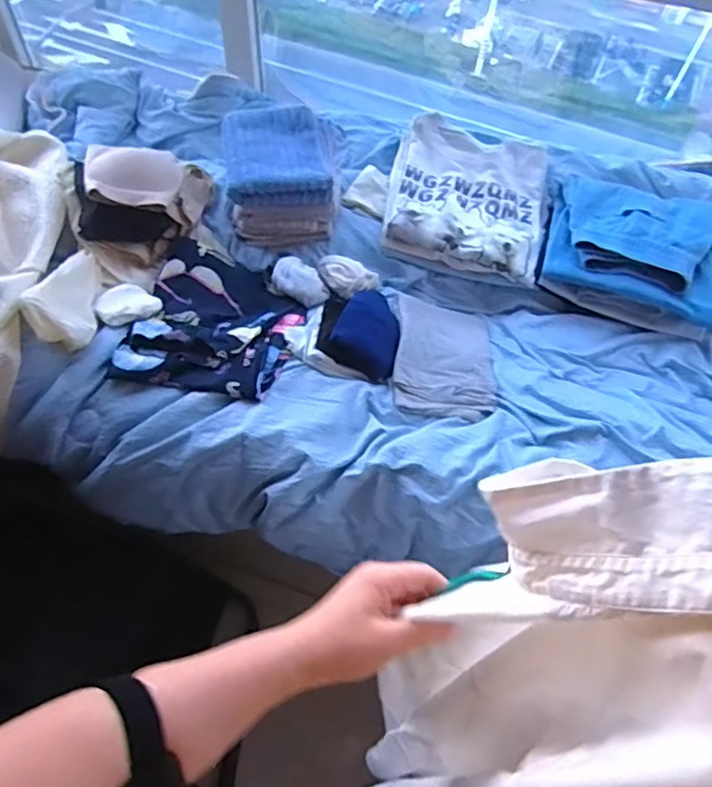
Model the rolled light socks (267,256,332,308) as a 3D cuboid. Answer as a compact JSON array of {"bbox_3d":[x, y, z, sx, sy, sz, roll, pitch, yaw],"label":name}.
[{"bbox_3d":[-0.090,-0.186,0.977,0.099,0.039,0.058,25,58,13],"label":"rolled light socks"}]

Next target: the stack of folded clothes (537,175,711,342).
[{"bbox_3d":[0.490,-0.256,1.019,0.304,0.110,0.282,22,57,11],"label":"stack of folded clothes"}]

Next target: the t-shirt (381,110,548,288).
[{"bbox_3d":[0.206,-0.369,1.077,0.278,0.061,0.362,13,56,5],"label":"t-shirt"}]

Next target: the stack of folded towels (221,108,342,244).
[{"bbox_3d":[-0.128,-0.374,1.026,0.174,0.130,0.202,-5,56,-7],"label":"stack of folded towels"}]

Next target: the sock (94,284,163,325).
[{"bbox_3d":[-0.348,-0.137,0.900,0.091,0.029,0.075,-15,58,-13],"label":"sock"}]

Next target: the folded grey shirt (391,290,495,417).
[{"bbox_3d":[0.139,-0.060,0.921,0.156,0.023,0.232,13,48,-7],"label":"folded grey shirt"}]

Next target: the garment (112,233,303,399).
[{"bbox_3d":[-0.211,-0.108,0.906,0.232,0.066,0.267,9,56,2],"label":"garment"}]

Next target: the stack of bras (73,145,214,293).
[{"bbox_3d":[-0.360,-0.334,0.977,0.202,0.122,0.259,23,58,12],"label":"stack of bras"}]

